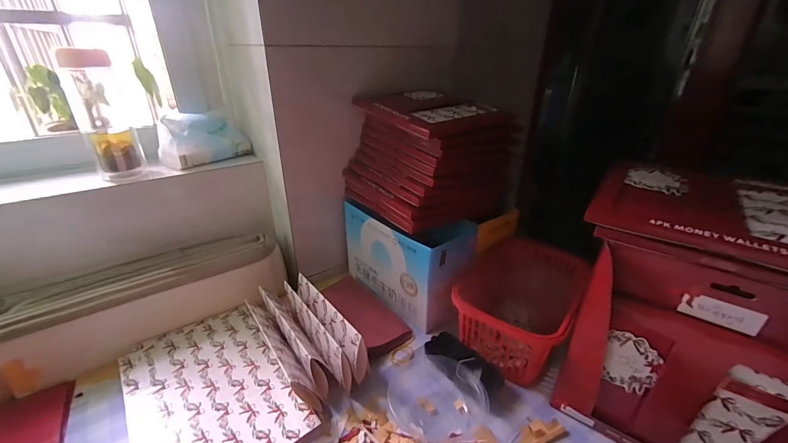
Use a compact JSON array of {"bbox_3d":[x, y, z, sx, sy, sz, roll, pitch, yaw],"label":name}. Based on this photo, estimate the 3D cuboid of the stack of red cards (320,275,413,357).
[{"bbox_3d":[-0.050,0.155,0.595,0.081,0.014,0.183,-17,32,-31],"label":"stack of red cards"}]

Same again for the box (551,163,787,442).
[{"bbox_3d":[0.321,0.110,0.393,0.212,0.279,0.173,20,33,32],"label":"box"}]

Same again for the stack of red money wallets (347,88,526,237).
[{"bbox_3d":[0.056,-0.115,0.583,0.223,0.163,0.200,-15,31,-29],"label":"stack of red money wallets"}]

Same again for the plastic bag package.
[{"bbox_3d":[-0.332,-0.146,0.604,0.072,0.071,0.144,24,35,37],"label":"plastic bag package"}]

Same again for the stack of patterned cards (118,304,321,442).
[{"bbox_3d":[-0.242,0.215,0.449,0.171,0.011,0.267,-22,39,-33],"label":"stack of patterned cards"}]

